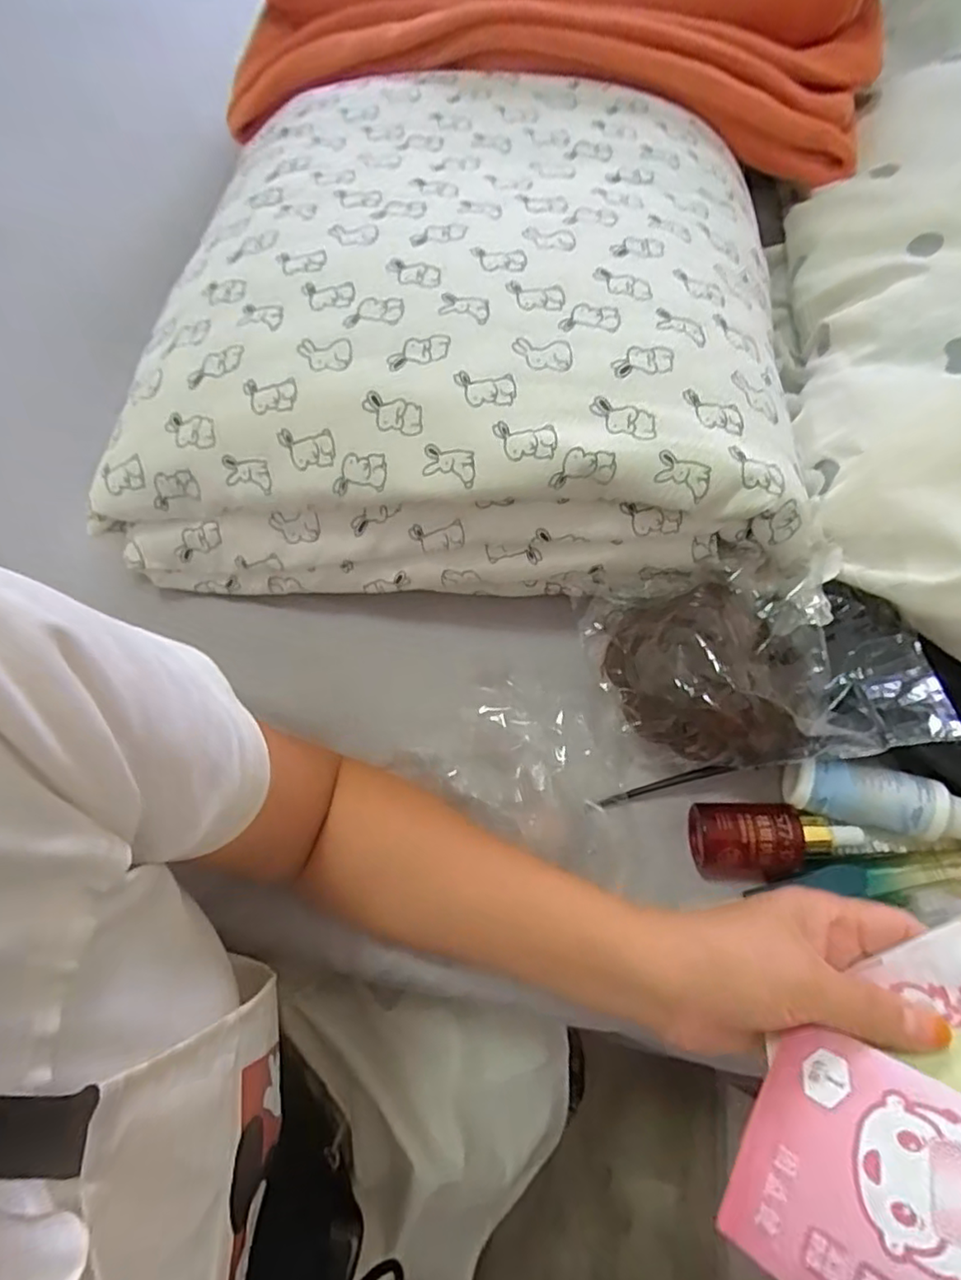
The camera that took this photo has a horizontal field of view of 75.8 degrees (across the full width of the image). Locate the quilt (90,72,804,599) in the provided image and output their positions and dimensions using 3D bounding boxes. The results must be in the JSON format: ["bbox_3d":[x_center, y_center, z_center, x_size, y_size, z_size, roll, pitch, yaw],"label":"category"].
[{"bbox_3d":[-0.018,-0.239,0.439,0.401,0.110,0.409,3,64,2],"label":"quilt"}]

